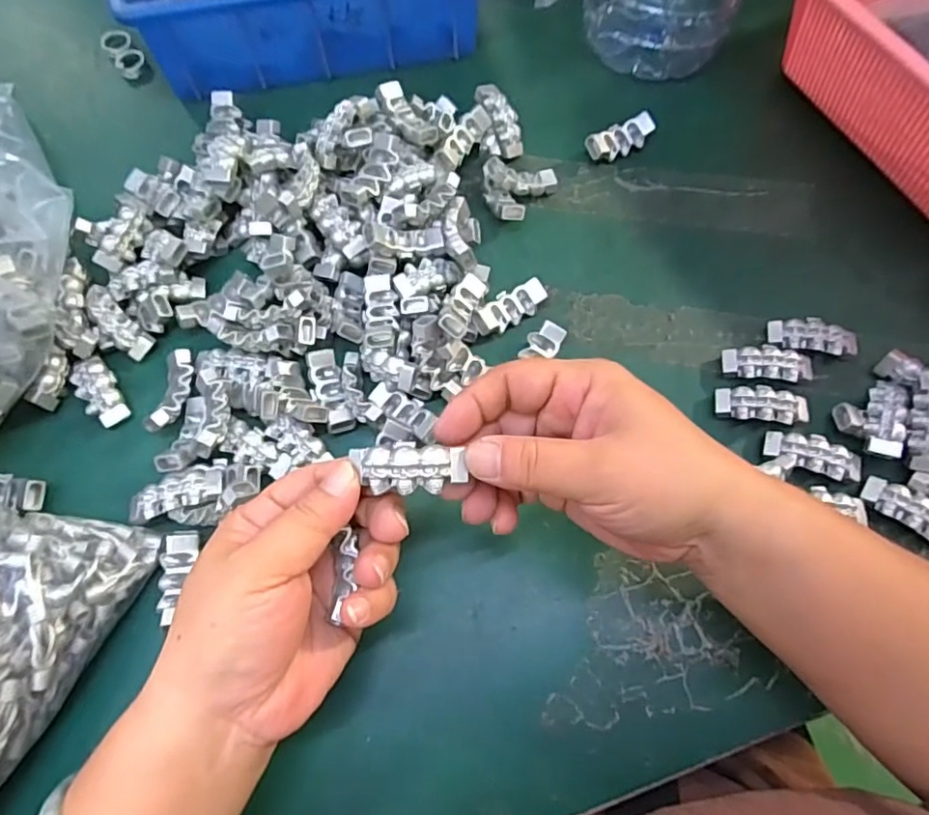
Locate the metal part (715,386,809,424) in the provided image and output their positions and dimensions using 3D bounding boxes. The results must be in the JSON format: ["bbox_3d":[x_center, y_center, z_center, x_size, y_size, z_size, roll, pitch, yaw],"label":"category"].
[{"bbox_3d":[0.162,-0.001,0.321,0.048,0.015,0.019,6,68,2],"label":"metal part"}]

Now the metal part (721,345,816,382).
[{"bbox_3d":[0.170,-0.024,0.330,0.047,0.016,0.020,8,68,3],"label":"metal part"}]

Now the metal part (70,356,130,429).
[{"bbox_3d":[-0.204,-0.010,0.328,0.020,0.008,0.043,-38,73,-14],"label":"metal part"}]

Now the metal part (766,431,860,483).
[{"bbox_3d":[0.183,0.024,0.306,0.047,0.006,0.019,19,69,8],"label":"metal part"}]

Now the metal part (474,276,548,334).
[{"bbox_3d":[0.026,-0.059,0.345,0.047,0.012,0.018,-31,71,-12],"label":"metal part"}]

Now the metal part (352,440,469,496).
[{"bbox_3d":[-0.023,0.024,0.234,0.044,0.008,0.019,1,70,4],"label":"metal part"}]

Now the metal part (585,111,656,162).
[{"bbox_3d":[0.103,-0.179,0.392,0.045,0.017,0.019,-26,70,-10],"label":"metal part"}]

